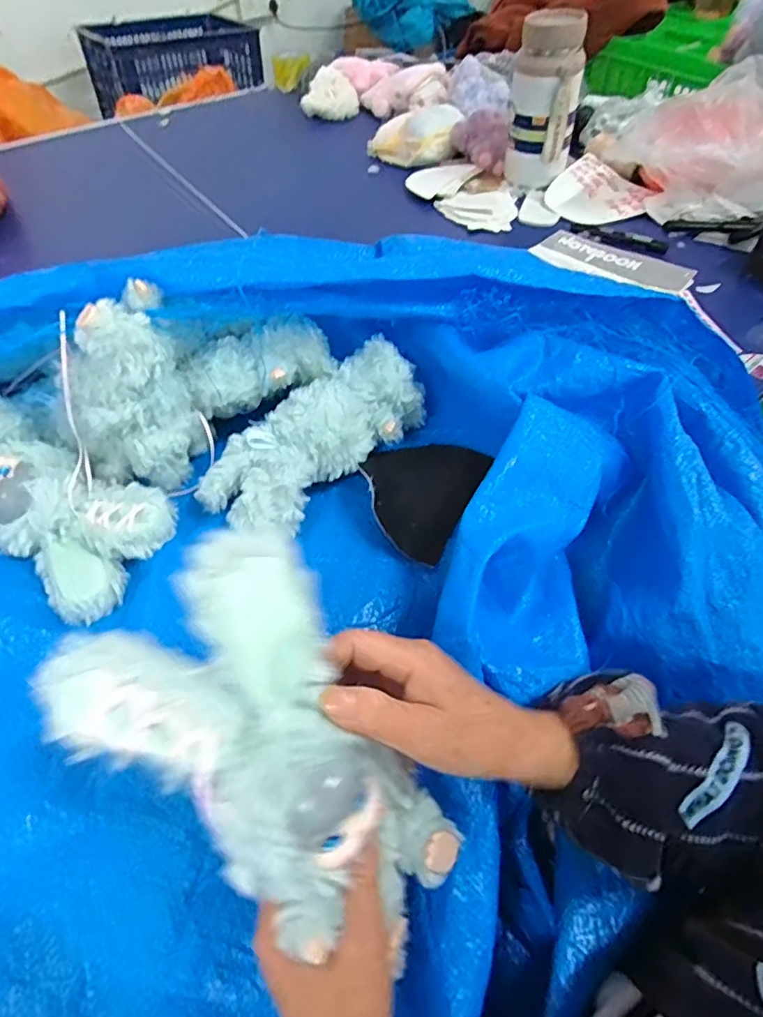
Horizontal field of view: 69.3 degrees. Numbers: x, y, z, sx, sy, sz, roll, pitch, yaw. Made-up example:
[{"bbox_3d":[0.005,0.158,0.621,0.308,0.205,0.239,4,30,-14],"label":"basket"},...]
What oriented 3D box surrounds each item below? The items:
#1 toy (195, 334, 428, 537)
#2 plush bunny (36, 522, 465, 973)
[{"bbox_3d":[-0.056,-0.068,0.494,0.090,0.075,0.210,35,61,27],"label":"toy"},{"bbox_3d":[-0.053,0.132,0.279,0.130,0.080,0.221,-34,91,-12],"label":"plush bunny"}]

